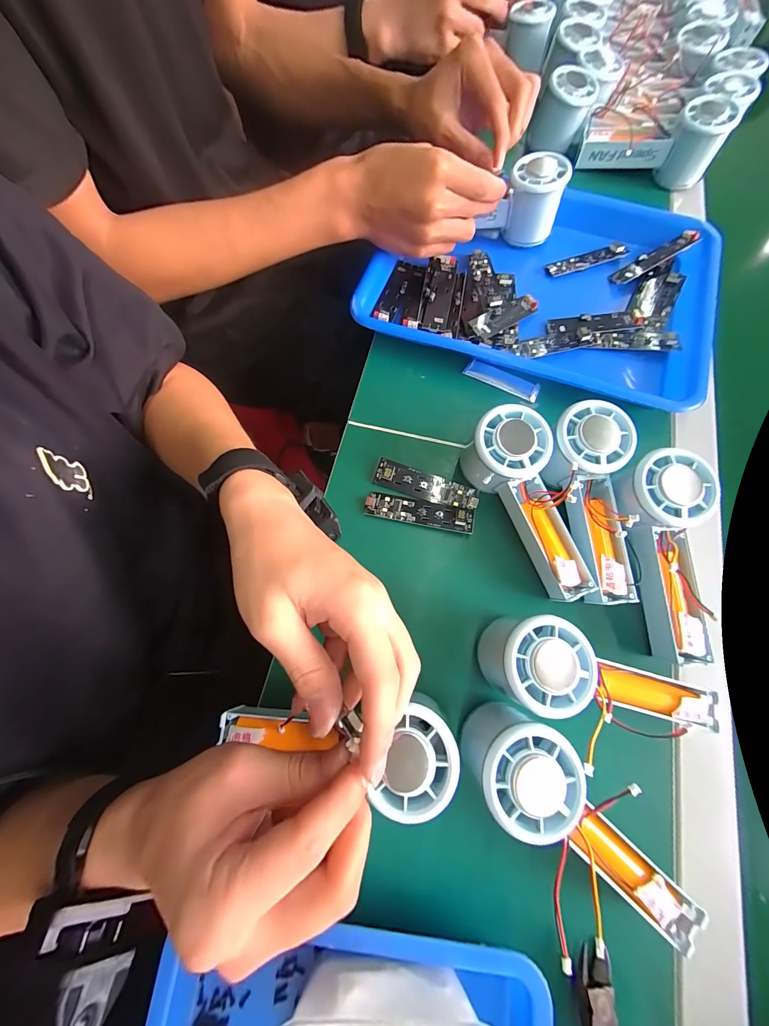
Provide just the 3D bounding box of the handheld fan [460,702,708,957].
[{"bbox_3d":[0.117,0.183,0.212,0.158,0.056,0.063,33,75,8],"label":"handheld fan"}]

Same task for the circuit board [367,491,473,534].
[{"bbox_3d":[0.030,-0.001,0.299,0.092,0.012,0.023,12,73,2],"label":"circuit board"}]

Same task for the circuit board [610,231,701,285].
[{"bbox_3d":[0.289,-0.273,0.376,0.088,0.009,0.018,-26,74,10],"label":"circuit board"}]

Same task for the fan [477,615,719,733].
[{"bbox_3d":[0.139,0.105,0.239,0.165,0.060,0.059,7,73,1],"label":"fan"}]

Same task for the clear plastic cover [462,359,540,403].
[{"bbox_3d":[0.115,-0.131,0.343,0.074,0.006,0.019,26,74,6],"label":"clear plastic cover"}]

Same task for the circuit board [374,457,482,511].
[{"bbox_3d":[0.036,-0.024,0.305,0.091,0.006,0.023,19,86,4],"label":"circuit board"}]

